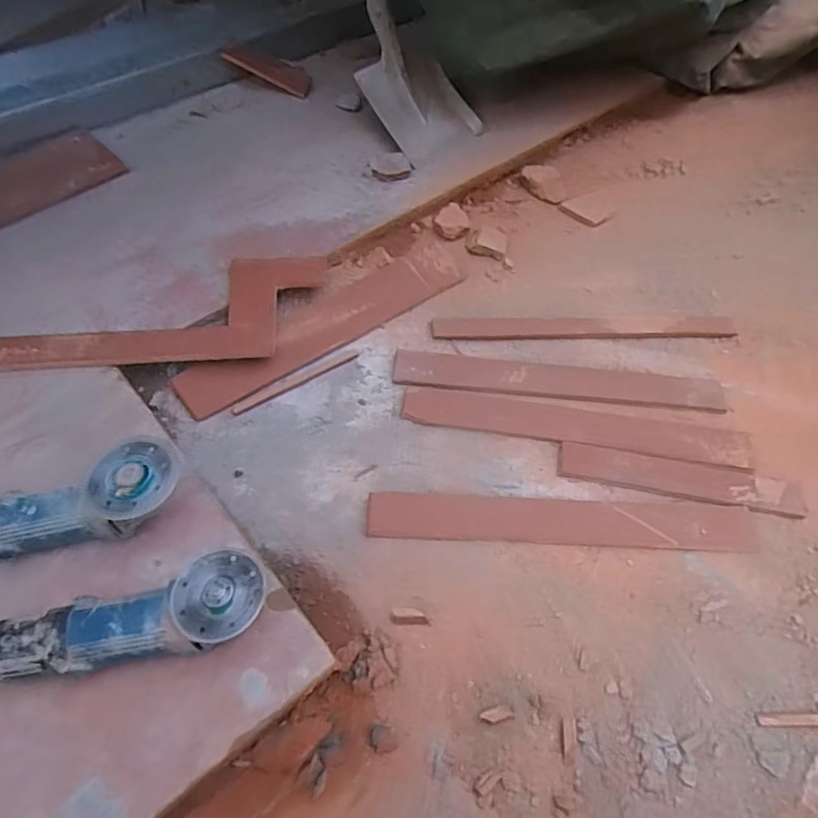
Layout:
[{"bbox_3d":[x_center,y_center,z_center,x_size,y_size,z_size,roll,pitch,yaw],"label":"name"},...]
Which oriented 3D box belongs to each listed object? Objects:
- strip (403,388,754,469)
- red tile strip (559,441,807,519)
[{"bbox_3d":[0.239,0.024,0.826,0.486,0.013,0.059,8,55,1],"label":"strip"},{"bbox_3d":[0.368,0.092,0.787,0.320,0.013,0.053,11,55,2],"label":"red tile strip"}]

